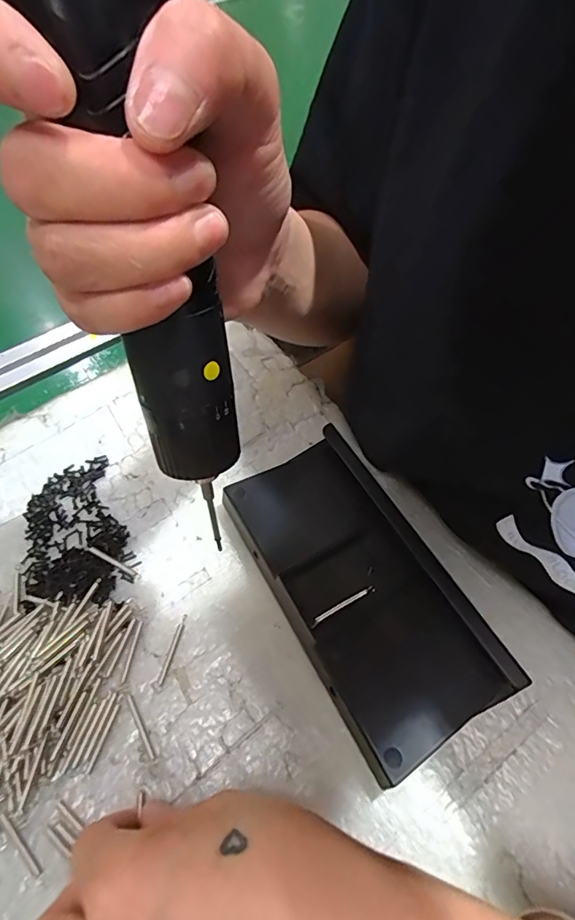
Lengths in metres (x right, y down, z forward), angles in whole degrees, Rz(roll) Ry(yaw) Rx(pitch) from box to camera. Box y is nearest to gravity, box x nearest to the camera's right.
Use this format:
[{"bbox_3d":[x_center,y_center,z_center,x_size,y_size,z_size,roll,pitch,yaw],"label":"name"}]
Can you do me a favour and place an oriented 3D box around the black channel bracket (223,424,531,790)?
[{"bbox_3d":[0.036,0.064,0.260,0.080,0.024,0.162,-26,60,-13],"label":"black channel bracket"}]

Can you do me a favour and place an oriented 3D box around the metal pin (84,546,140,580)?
[{"bbox_3d":[-0.102,0.058,0.279,0.038,0.004,0.004,23,61,16],"label":"metal pin"}]

